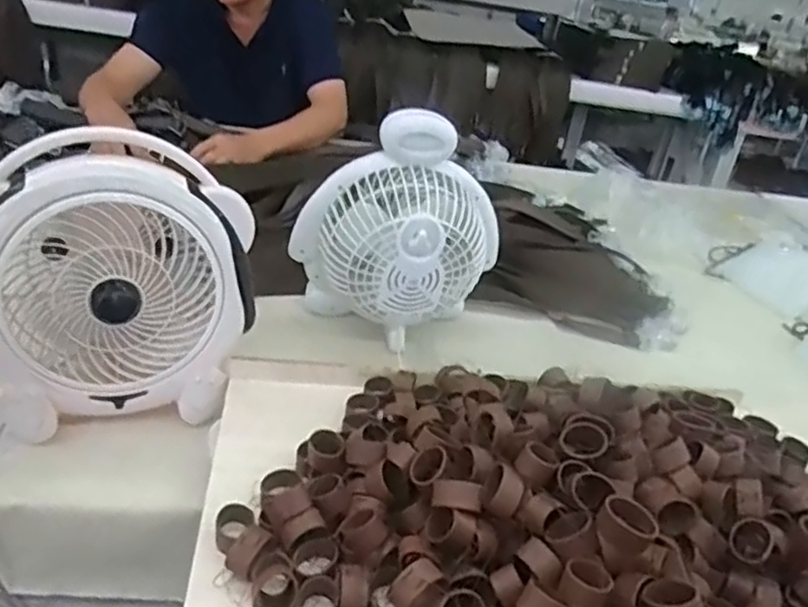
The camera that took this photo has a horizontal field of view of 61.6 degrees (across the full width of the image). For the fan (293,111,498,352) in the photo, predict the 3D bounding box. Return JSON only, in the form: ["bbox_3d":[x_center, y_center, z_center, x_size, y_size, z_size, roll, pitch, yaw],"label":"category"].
[{"bbox_3d":[-0.003,-0.082,0.822,0.254,0.258,0.113,5,27,-9],"label":"fan"}]

